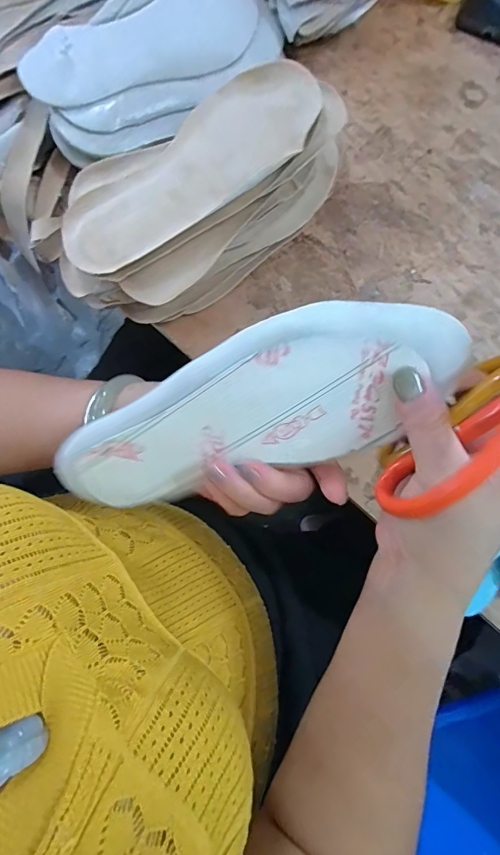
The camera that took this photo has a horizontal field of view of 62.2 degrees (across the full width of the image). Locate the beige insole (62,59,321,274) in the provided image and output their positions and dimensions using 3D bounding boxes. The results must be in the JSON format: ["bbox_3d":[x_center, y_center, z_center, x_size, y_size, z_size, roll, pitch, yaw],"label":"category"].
[{"bbox_3d":[-0.047,-0.211,0.334,0.235,0.008,0.092,-35,77,-2],"label":"beige insole"}]

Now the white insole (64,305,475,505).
[{"bbox_3d":[-0.006,-0.006,0.241,0.241,0.010,0.082,-19,113,16],"label":"white insole"}]

